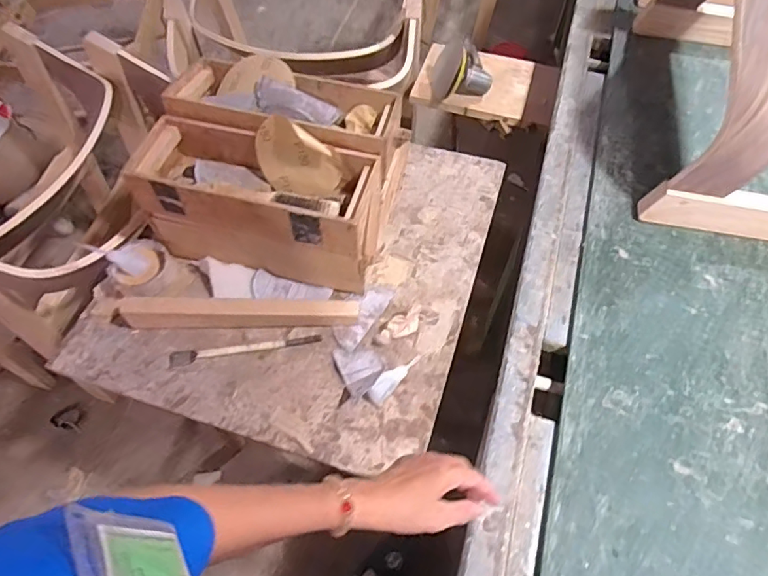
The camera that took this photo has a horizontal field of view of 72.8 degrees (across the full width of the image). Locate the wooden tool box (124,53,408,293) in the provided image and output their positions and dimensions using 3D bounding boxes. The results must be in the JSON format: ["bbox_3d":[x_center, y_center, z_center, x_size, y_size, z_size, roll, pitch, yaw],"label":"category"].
[{"bbox_3d":[-0.149,-0.168,0.773,0.326,0.195,0.249,11,60,10],"label":"wooden tool box"}]

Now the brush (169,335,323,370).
[{"bbox_3d":[-0.193,0.085,0.725,0.207,0.009,0.025,-9,59,-2],"label":"brush"}]

